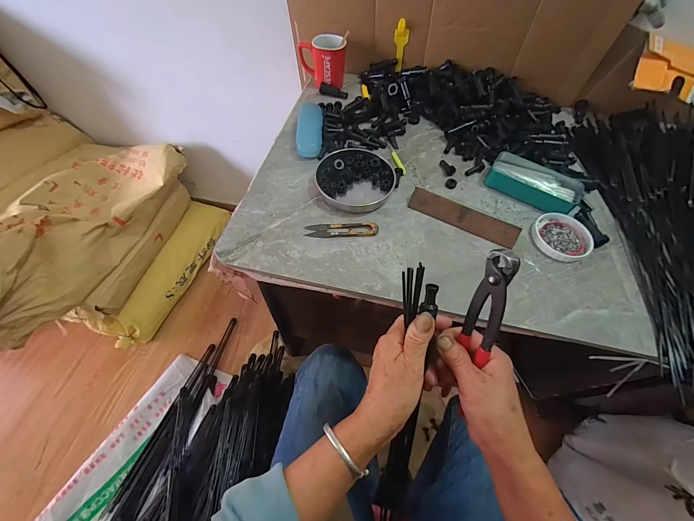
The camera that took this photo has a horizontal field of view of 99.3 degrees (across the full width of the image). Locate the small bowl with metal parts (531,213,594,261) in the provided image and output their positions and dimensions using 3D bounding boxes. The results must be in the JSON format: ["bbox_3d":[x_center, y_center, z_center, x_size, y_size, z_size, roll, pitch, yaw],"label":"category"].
[{"bbox_3d":[0.348,-0.039,0.480,0.086,0.016,0.085,1,58,-2],"label":"small bowl with metal parts"}]

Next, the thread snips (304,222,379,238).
[{"bbox_3d":[-0.008,-0.050,0.475,0.115,0.009,0.025,0,58,-3],"label":"thread snips"}]

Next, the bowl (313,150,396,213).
[{"bbox_3d":[0.014,-0.145,0.525,0.134,0.024,0.130,1,58,-2],"label":"bowl"}]

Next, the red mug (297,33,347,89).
[{"bbox_3d":[-0.055,-0.464,0.685,0.103,0.099,0.077,38,61,19],"label":"red mug"}]

